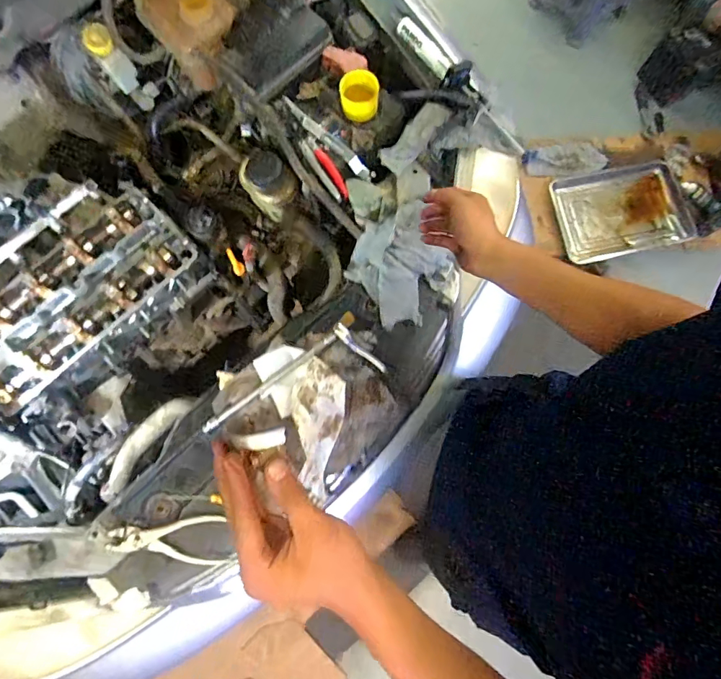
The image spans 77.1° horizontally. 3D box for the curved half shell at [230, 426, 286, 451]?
[{"bbox_3d":[-0.081,0.079,0.359,0.043,0.006,0.015,-5,77,-5],"label":"curved half shell"}]

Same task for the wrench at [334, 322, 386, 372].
[{"bbox_3d":[0.000,0.015,0.778,0.113,0.009,0.021,41,81,-7],"label":"wrench"}]

